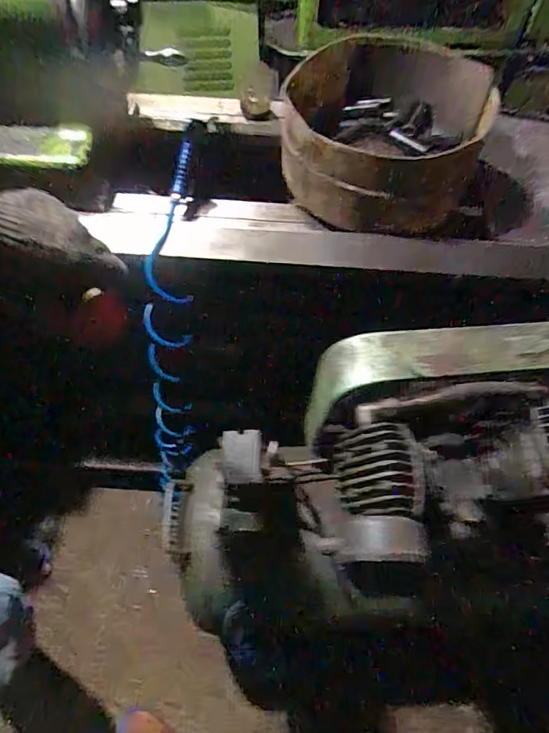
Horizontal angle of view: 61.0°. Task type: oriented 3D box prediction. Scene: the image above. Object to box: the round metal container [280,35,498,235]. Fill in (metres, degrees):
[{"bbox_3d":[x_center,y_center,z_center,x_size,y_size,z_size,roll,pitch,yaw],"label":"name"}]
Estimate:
[{"bbox_3d":[0.166,-0.385,0.746,0.289,0.164,0.323,8,60,3],"label":"round metal container"}]

